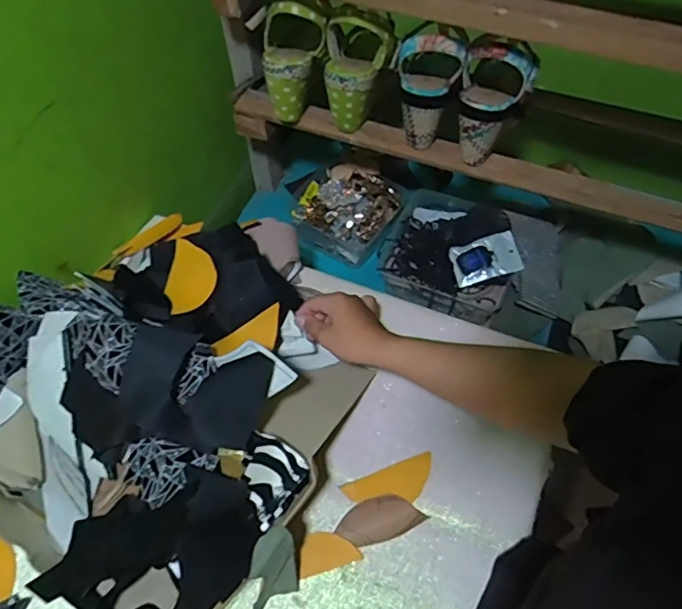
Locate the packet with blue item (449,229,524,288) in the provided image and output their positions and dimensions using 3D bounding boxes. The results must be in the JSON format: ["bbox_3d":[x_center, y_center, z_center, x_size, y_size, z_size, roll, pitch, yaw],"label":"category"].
[{"bbox_3d":[0.222,-0.069,0.817,0.095,0.009,0.066,-18,76,13],"label":"packet with blue item"}]

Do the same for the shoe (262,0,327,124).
[{"bbox_3d":[-0.058,-0.306,0.675,0.076,0.136,0.064,-3,57,-1],"label":"shoe"}]

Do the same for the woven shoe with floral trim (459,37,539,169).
[{"bbox_3d":[0.179,-0.241,0.624,0.084,0.158,0.071,14,58,10],"label":"woven shoe with floral trim"}]

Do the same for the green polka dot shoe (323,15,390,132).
[{"bbox_3d":[0.020,-0.291,0.670,0.079,0.129,0.082,2,57,2],"label":"green polka dot shoe"}]

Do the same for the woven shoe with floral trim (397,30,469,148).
[{"bbox_3d":[0.104,-0.257,0.646,0.077,0.137,0.073,7,58,2],"label":"woven shoe with floral trim"}]

